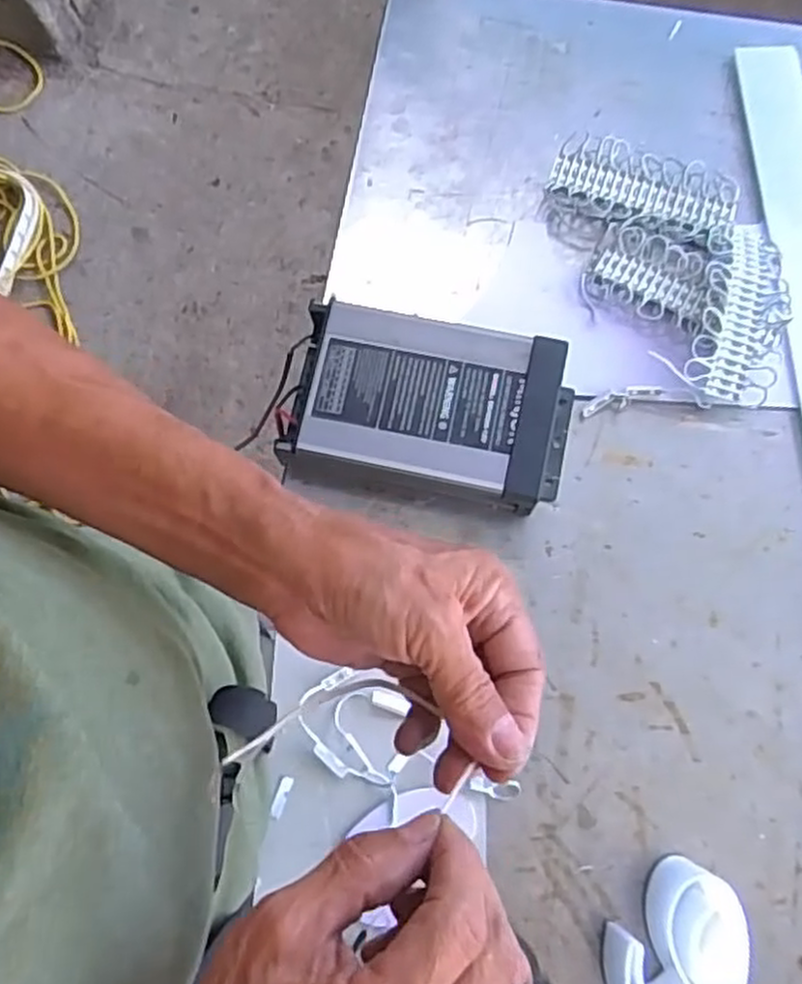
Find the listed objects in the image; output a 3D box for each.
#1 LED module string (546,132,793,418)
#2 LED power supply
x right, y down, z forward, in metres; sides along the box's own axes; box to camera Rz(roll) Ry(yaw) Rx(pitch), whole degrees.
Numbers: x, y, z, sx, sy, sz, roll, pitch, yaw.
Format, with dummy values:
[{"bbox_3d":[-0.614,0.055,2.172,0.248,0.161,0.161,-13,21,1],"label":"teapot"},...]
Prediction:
[{"bbox_3d":[0.198,-0.166,0.561,0.147,0.029,0.213,-3,74,-1],"label":"LED module string"},{"bbox_3d":[0.023,-0.054,0.519,0.186,0.051,0.112,12,74,3],"label":"LED power supply"}]

